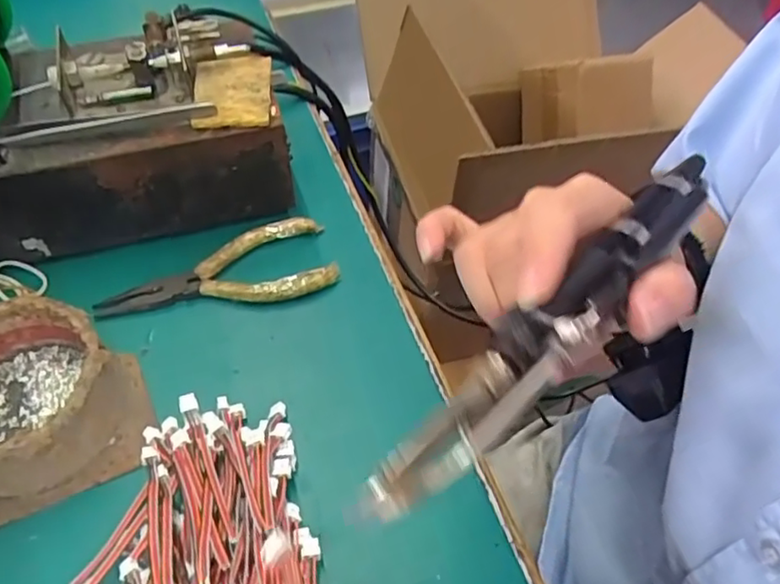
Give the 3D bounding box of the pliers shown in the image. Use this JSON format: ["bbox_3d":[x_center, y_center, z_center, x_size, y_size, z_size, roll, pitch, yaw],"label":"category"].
[{"bbox_3d":[-0.097,-0.007,0.357,0.130,0.011,0.051,-19,56,-17],"label":"pliers"}]

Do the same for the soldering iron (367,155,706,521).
[{"bbox_3d":[0.062,0.003,0.204,0.025,0.019,0.185,36,56,22],"label":"soldering iron"}]

